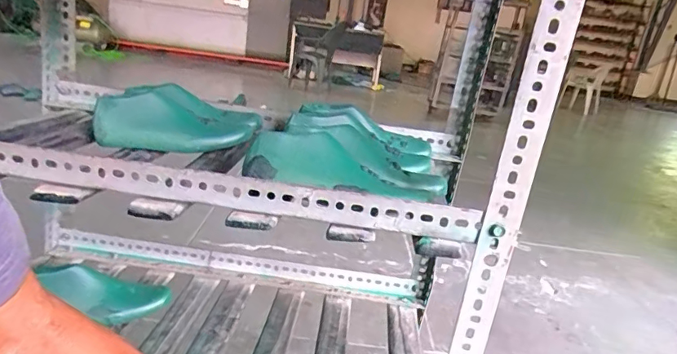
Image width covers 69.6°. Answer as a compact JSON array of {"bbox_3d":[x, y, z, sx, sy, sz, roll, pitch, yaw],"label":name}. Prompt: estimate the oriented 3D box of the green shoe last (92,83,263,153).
[{"bbox_3d":[-0.249,-0.096,0.768,0.238,0.079,0.114,6,18,-5],"label":"green shoe last"}]

